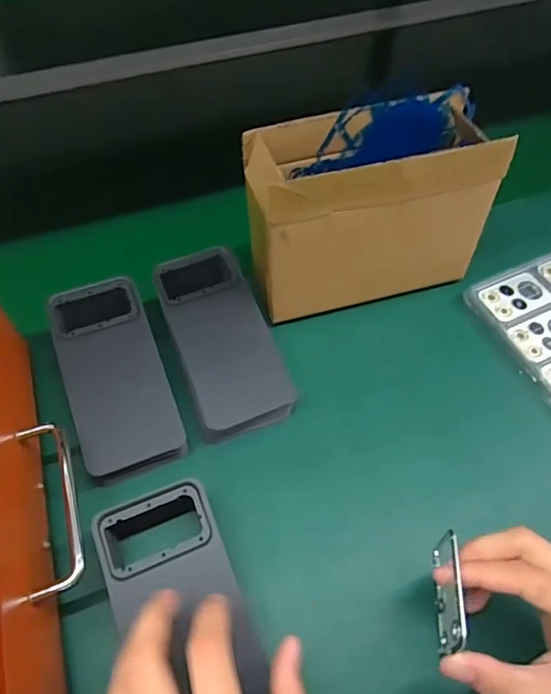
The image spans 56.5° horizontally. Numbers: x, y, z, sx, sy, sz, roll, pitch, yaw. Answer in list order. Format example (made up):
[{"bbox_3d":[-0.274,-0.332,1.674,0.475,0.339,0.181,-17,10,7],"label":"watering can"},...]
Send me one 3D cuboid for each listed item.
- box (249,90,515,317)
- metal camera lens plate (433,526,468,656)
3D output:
[{"bbox_3d":[0.076,-0.118,0.430,0.186,0.134,0.086,-14,59,-9],"label":"box"},{"bbox_3d":[0.096,0.136,0.285,0.005,0.034,0.060,7,58,3],"label":"metal camera lens plate"}]

